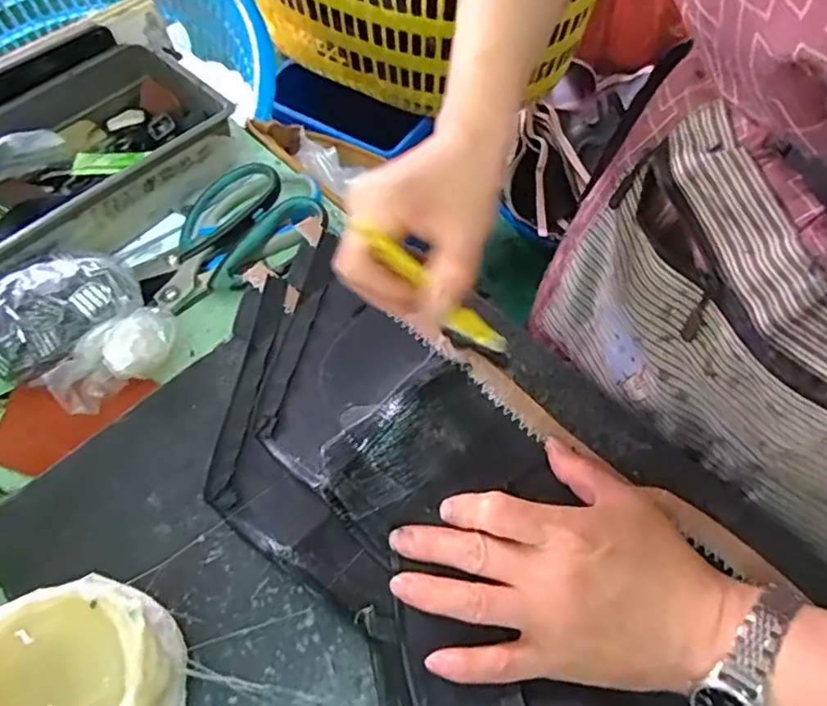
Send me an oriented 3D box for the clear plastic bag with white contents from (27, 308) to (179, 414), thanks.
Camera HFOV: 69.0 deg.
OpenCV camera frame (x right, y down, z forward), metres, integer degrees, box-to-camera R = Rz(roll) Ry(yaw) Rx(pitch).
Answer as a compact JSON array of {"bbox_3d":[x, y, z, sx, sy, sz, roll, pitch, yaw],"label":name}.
[{"bbox_3d":[-0.183,0.002,0.367,0.079,0.033,0.037,-33,66,-18],"label":"clear plastic bag with white contents"}]

